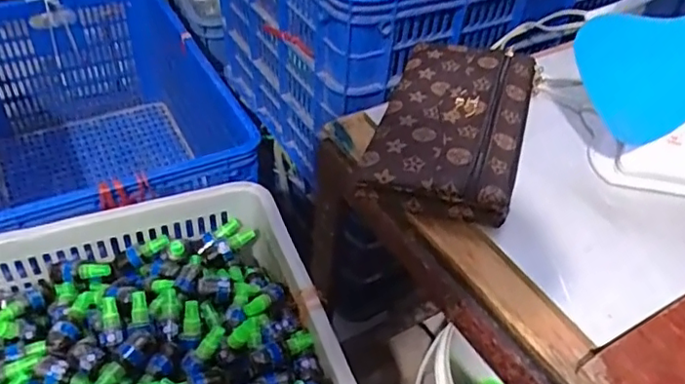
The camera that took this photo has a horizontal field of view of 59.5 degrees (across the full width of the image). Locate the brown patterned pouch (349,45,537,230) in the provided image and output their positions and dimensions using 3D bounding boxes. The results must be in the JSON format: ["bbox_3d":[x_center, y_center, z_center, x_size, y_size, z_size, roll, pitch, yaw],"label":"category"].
[{"bbox_3d":[0.096,-0.062,0.516,0.116,0.034,0.199,16,45,12],"label":"brown patterned pouch"}]

